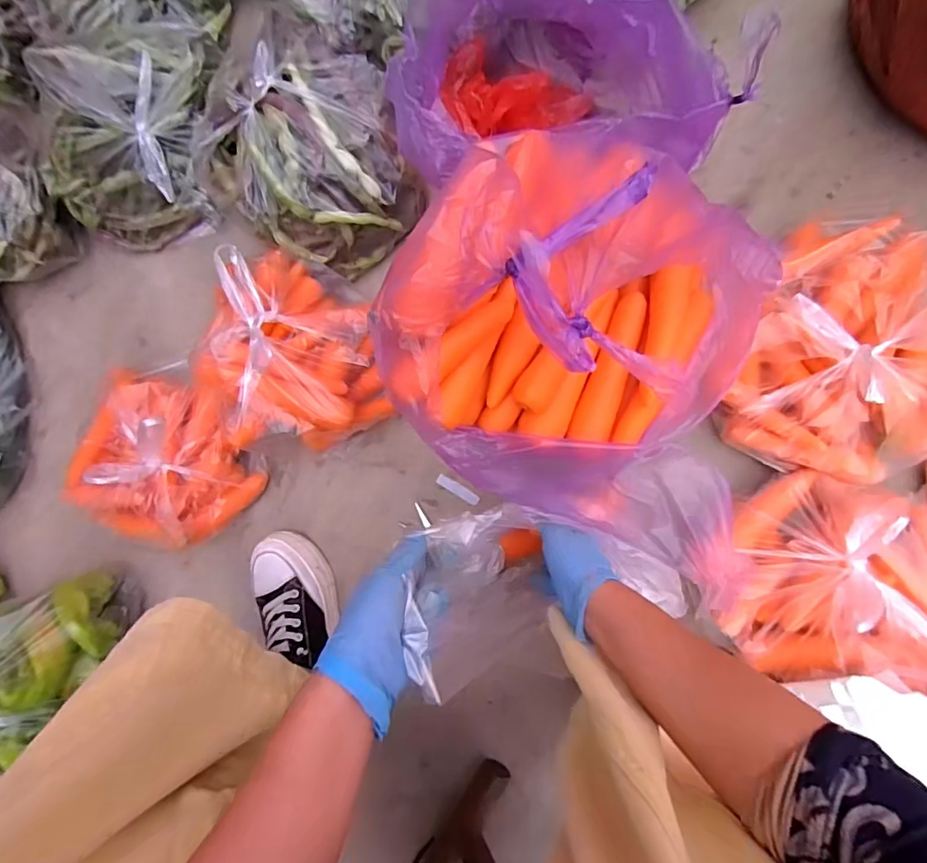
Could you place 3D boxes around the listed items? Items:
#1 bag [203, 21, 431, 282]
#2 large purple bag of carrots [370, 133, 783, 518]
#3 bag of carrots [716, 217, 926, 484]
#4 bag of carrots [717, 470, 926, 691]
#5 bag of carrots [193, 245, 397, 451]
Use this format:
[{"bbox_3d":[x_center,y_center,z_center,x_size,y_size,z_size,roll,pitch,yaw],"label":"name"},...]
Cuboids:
[{"bbox_3d":[-0.186,-0.336,0.616,0.227,0.137,0.271,-33,84,6],"label":"bag"},{"bbox_3d":[0.079,-0.062,0.391,0.232,0.193,0.235,37,94,8],"label":"large purple bag of carrots"},{"bbox_3d":[0.412,-0.081,0.539,0.231,0.102,0.259,22,92,8],"label":"bag of carrots"},{"bbox_3d":[0.381,0.150,0.487,0.215,0.111,0.195,9,90,8],"label":"bag of carrots"},{"bbox_3d":[-0.211,-0.095,0.614,0.212,0.137,0.226,-25,85,7],"label":"bag of carrots"}]

